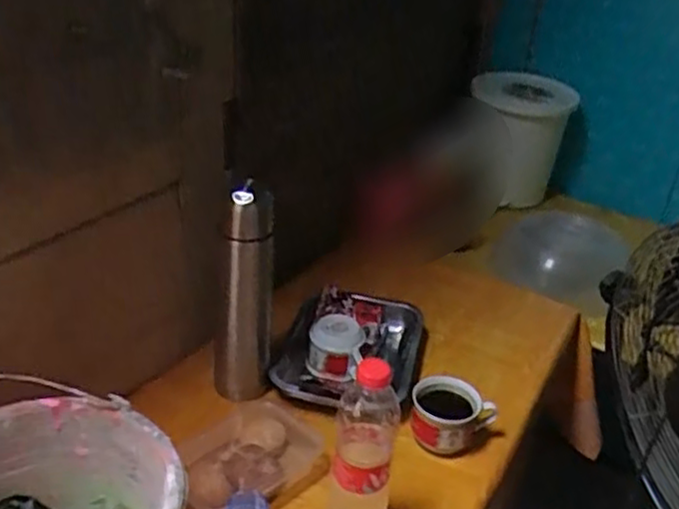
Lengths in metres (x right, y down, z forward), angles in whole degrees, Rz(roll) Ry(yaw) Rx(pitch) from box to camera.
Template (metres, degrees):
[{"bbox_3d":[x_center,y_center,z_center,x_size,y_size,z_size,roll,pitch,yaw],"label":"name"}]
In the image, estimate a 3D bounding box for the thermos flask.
[{"bbox_3d":[-0.122,0.055,0.883,0.068,0.292,0.068,-1,30,-11],"label":"thermos flask"}]

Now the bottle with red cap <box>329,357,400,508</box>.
[{"bbox_3d":[0.025,0.207,0.724,0.061,0.227,0.077,8,29,5],"label":"bottle with red cap"}]

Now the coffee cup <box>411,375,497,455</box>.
[{"bbox_3d":[0.139,0.208,0.898,0.094,0.063,0.086,4,29,-2],"label":"coffee cup"}]

